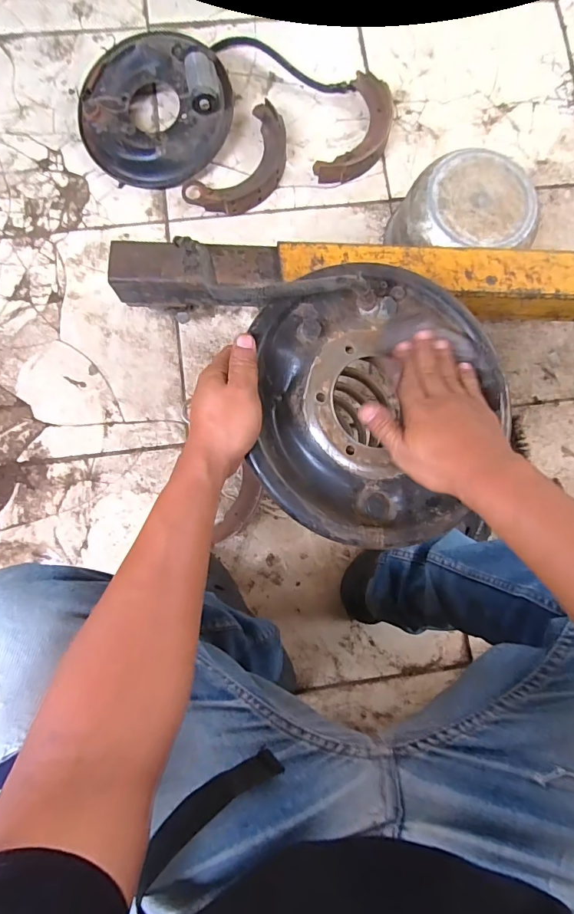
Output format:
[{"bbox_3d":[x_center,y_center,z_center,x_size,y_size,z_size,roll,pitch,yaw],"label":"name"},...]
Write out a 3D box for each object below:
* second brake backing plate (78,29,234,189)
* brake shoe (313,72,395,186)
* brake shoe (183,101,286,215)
[{"bbox_3d":[-0.231,-0.608,0.745,0.259,0.082,0.244,0,85,-2],"label":"second brake backing plate"},{"bbox_3d":[0.134,-0.585,0.781,0.098,0.034,0.211,24,85,1],"label":"brake shoe"},{"bbox_3d":[-0.073,-0.515,0.771,0.114,0.032,0.221,42,85,2],"label":"brake shoe"}]

